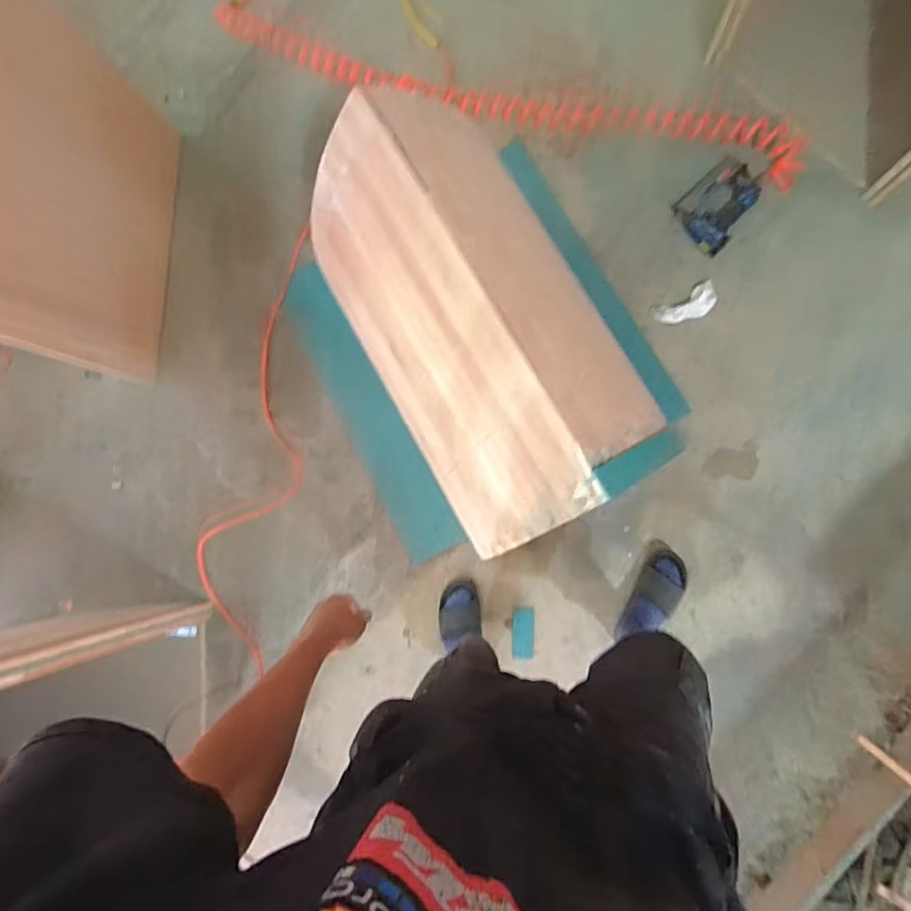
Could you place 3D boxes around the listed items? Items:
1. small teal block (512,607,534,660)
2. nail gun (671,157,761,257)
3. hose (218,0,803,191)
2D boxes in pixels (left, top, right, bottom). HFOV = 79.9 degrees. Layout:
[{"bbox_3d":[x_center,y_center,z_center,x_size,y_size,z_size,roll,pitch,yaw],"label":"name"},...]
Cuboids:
[{"bbox_3d":[0.180,0.470,1.435,0.056,0.014,0.129,2,85,6],"label":"small teal block"},{"bbox_3d":[0.721,-0.701,1.493,0.179,0.065,0.256,38,90,8],"label":"nail gun"},{"bbox_3d":[0.110,-1.046,1.535,1.740,0.053,0.188,18,87,7],"label":"hose"}]

